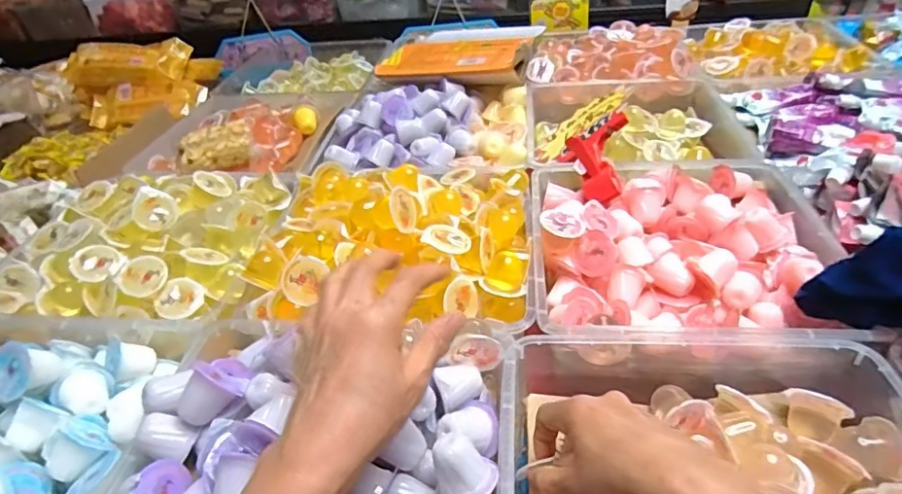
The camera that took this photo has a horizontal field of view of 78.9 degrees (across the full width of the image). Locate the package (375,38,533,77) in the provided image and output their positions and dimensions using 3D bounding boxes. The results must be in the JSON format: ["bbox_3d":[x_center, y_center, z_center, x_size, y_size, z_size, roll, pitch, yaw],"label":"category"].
[{"bbox_3d":[0.006,-0.338,0.972,0.271,0.042,0.117,9,40,20],"label":"package"}]

